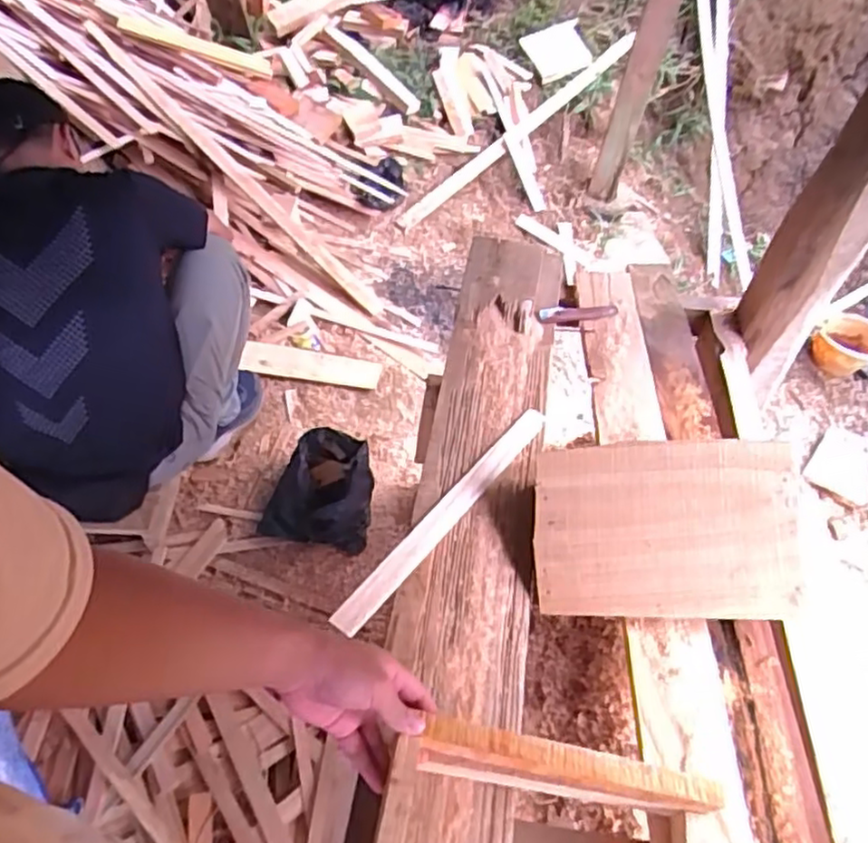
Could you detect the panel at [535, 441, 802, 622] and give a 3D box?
[{"bbox_3d":[0.262,0.122,0.783,0.282,0.014,0.194,0,78,9],"label":"panel"}]

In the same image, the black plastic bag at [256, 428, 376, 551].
[{"bbox_3d":[-0.261,0.157,1.572,0.246,0.154,0.230,9,50,2],"label":"black plastic bag"}]

